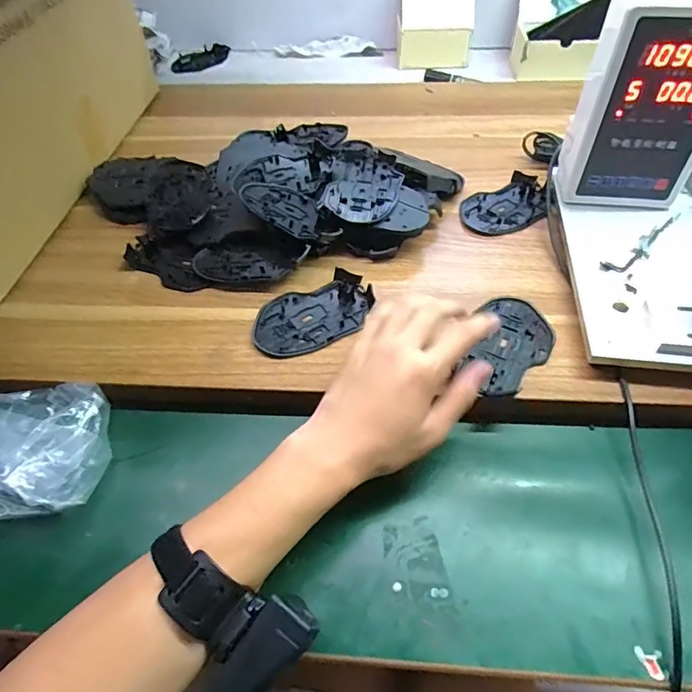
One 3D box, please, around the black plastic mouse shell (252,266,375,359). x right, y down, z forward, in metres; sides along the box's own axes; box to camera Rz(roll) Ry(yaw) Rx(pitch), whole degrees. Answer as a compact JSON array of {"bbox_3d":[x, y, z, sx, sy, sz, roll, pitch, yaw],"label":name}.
[{"bbox_3d":[-0.030,-0.030,0.444,0.115,0.009,0.070,-25,54,-16],"label":"black plastic mouse shell"}]

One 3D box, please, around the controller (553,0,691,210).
[{"bbox_3d":[0.277,-0.224,0.445,0.114,0.176,0.068,8,52,10],"label":"controller"}]

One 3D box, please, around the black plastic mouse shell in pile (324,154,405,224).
[{"bbox_3d":[0.019,-0.168,0.516,0.077,0.011,0.109,8,52,9],"label":"black plastic mouse shell in pile"}]

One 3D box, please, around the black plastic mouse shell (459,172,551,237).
[{"bbox_3d":[0.180,-0.158,0.543,0.104,0.014,0.073,-21,53,-13],"label":"black plastic mouse shell"}]

